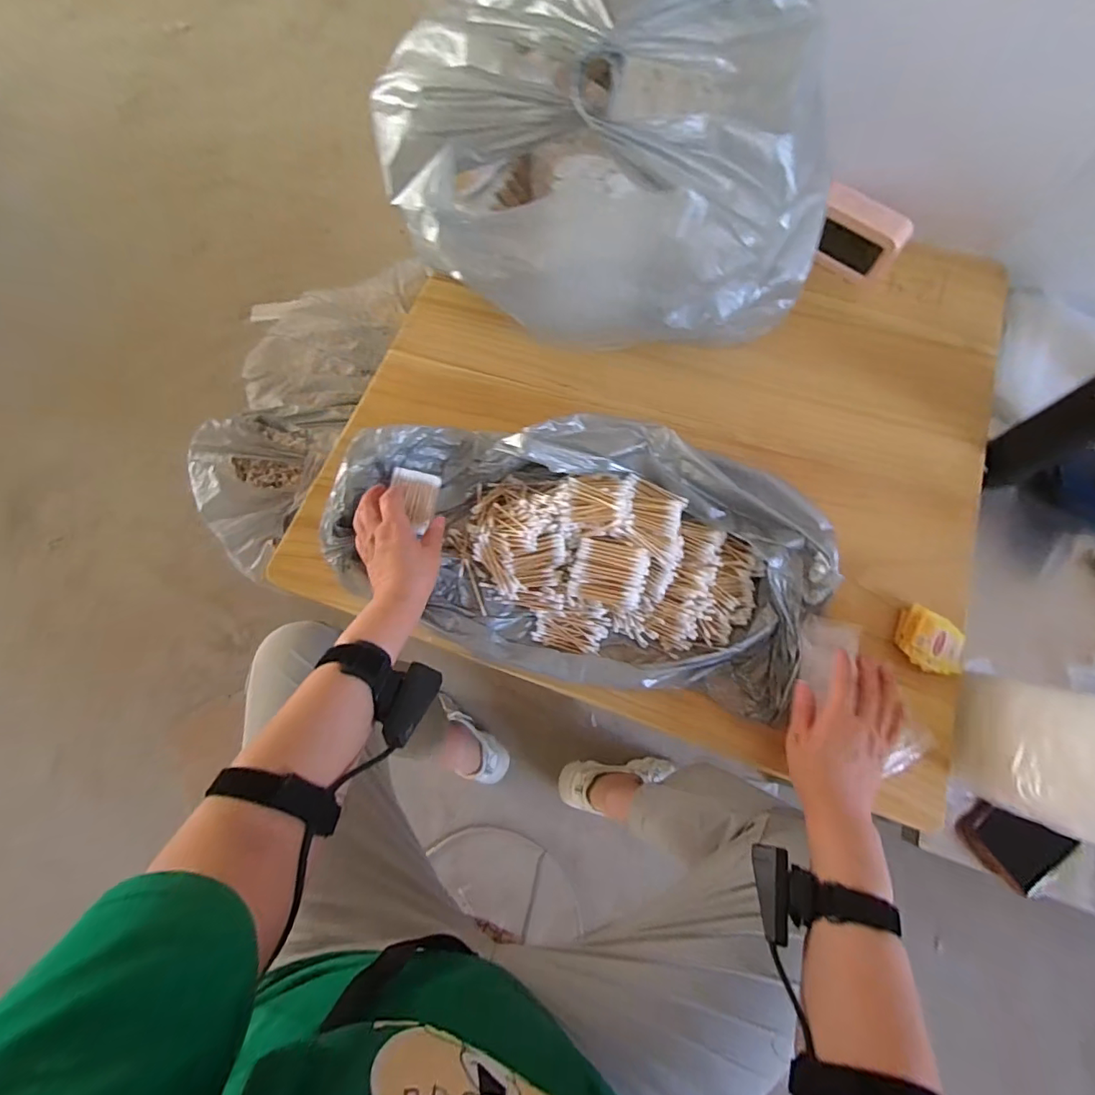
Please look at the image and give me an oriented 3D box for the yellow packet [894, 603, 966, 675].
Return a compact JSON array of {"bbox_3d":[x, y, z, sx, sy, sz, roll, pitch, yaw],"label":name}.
[{"bbox_3d":[0.419,0.104,0.552,0.068,0.026,0.060,30,74,10],"label":"yellow packet"}]

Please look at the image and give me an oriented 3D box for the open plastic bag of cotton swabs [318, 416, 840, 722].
[{"bbox_3d":[0.021,-0.007,0.577,0.557,0.084,0.295,21,73,8],"label":"open plastic bag of cotton swabs"}]

